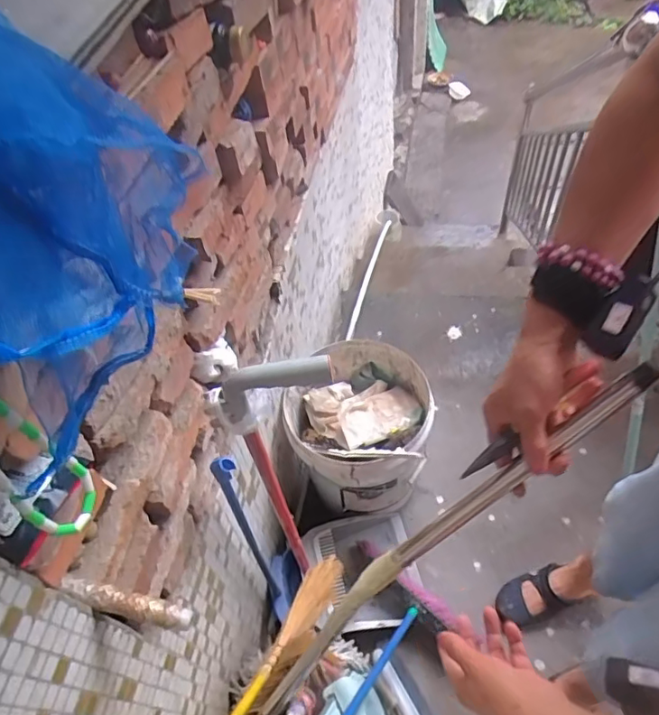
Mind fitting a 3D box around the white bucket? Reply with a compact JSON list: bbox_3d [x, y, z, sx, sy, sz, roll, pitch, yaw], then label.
[{"bbox_3d":[0.069,0.173,1.301,0.308,0.289,0.315,-3,53,4],"label":"white bucket"}]

